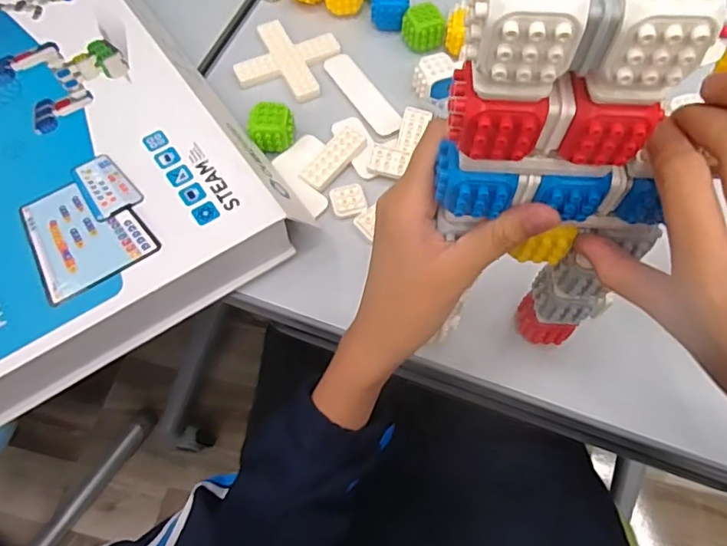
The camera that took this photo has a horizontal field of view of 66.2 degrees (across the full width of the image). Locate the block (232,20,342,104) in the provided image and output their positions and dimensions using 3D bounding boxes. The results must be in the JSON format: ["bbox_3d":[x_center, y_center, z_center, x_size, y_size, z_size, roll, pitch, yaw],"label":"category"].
[{"bbox_3d":[-0.072,-0.203,0.532,0.082,0.009,0.085,17,63,8],"label":"block"}]

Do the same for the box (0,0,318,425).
[{"bbox_3d":[-0.323,-0.154,0.465,0.318,0.045,0.543,-33,67,-18],"label":"box"}]

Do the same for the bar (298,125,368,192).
[{"bbox_3d":[-0.026,-0.099,0.474,0.029,0.012,0.066,37,68,18],"label":"bar"}]

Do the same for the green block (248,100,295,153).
[{"bbox_3d":[-0.077,-0.122,0.471,0.036,0.029,0.032,2,62,1],"label":"green block"}]

